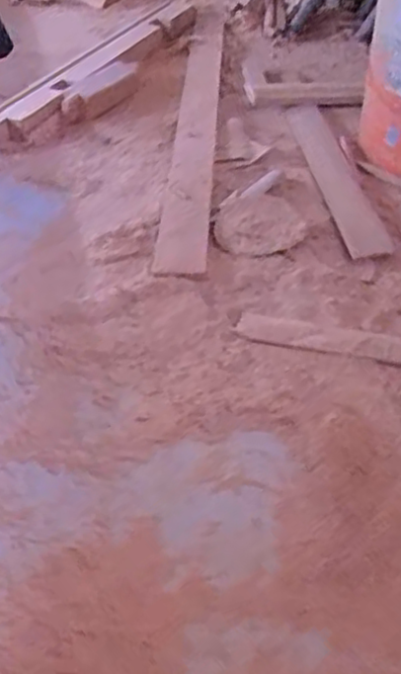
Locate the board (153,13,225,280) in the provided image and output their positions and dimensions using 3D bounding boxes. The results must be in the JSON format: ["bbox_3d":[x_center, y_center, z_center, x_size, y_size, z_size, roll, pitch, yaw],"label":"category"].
[{"bbox_3d":[-0.005,-0.320,0.979,0.055,0.014,0.785,3,41,1],"label":"board"}]

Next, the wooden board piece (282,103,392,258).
[{"bbox_3d":[0.159,-0.211,0.859,0.049,0.013,0.371,-2,41,-4],"label":"wooden board piece"}]

